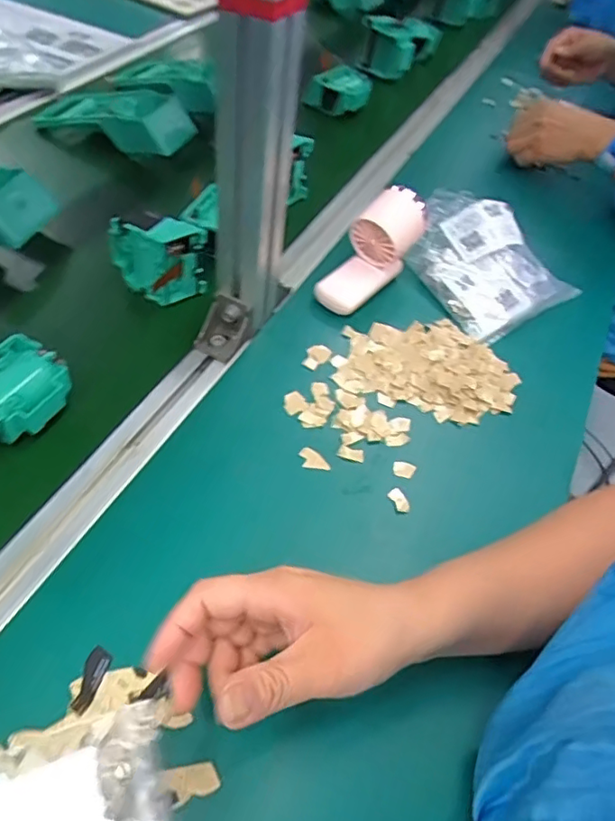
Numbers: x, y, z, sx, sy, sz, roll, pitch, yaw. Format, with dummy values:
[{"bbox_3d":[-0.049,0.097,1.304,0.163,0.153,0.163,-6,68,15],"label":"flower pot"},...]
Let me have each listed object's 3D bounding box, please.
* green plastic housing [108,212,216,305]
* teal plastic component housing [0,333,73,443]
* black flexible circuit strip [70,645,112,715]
[{"bbox_3d":[-0.133,-0.141,0.530,0.084,0.069,0.056,-16,57,-11],"label":"green plastic housing"},{"bbox_3d":[-0.221,-0.015,0.430,0.065,0.030,0.083,24,58,16],"label":"teal plastic component housing"},{"bbox_3d":[-0.127,0.156,0.336,0.014,0.004,0.035,15,49,6],"label":"black flexible circuit strip"}]

